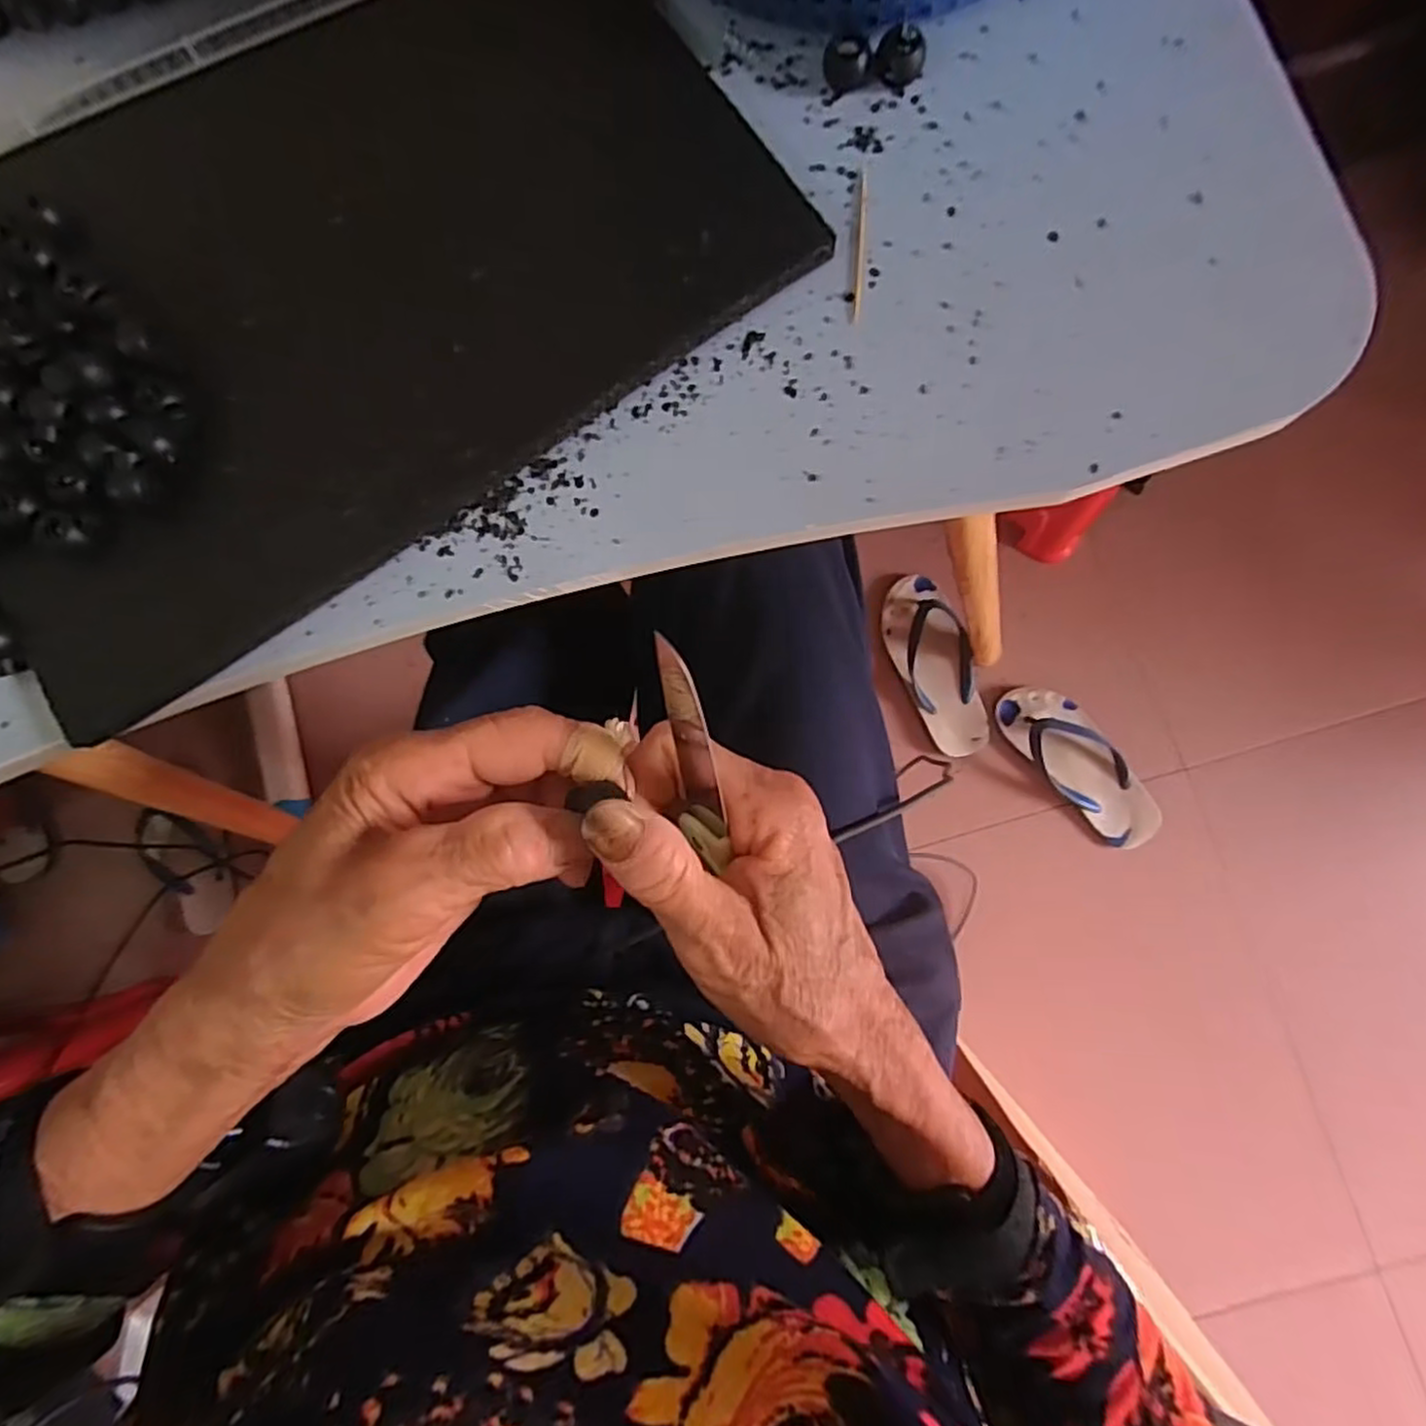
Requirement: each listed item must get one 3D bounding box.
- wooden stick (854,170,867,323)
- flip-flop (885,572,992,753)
[{"bbox_3d":[0.055,-0.176,0.269,0.004,0.004,0.061,4,84,5],"label":"wooden stick"},{"bbox_3d":[0.281,-0.062,0.916,0.093,0.033,0.234,-18,83,3],"label":"flip-flop"}]

